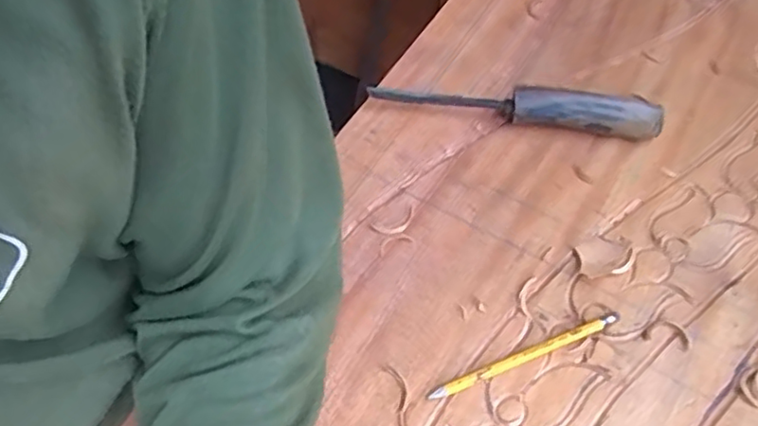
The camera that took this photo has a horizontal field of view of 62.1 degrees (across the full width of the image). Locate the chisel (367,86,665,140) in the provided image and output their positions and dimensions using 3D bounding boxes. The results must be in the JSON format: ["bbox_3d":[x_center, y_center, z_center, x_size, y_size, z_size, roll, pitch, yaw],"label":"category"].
[{"bbox_3d":[0.114,-0.092,0.538,0.241,0.038,0.023,8,57,5],"label":"chisel"}]

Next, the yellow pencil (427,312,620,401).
[{"bbox_3d":[0.102,0.097,0.432,0.148,0.010,0.008,-19,59,-13],"label":"yellow pencil"}]

